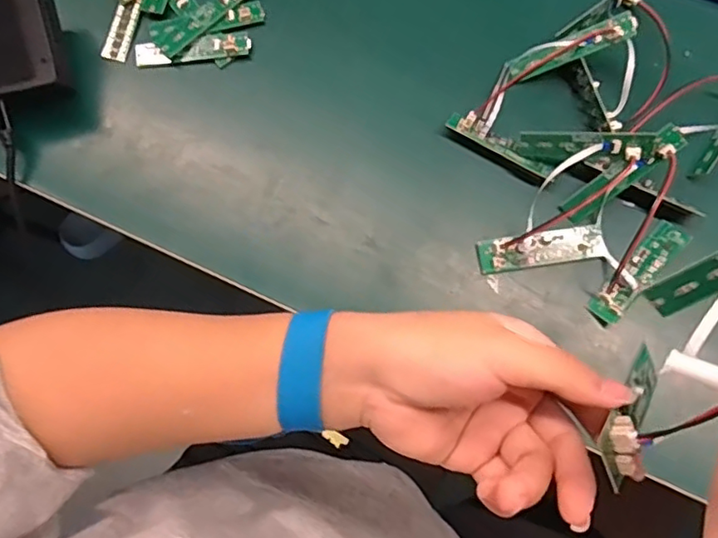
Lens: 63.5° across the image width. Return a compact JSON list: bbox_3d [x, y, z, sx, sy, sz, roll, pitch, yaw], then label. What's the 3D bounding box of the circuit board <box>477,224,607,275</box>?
[{"bbox_3d":[0.124,-0.013,0.390,0.086,0.006,0.023,-9,94,-3],"label":"circuit board"}]

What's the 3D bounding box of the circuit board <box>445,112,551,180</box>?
[{"bbox_3d":[0.099,-0.088,0.404,0.078,0.010,0.016,28,78,7],"label":"circuit board"}]

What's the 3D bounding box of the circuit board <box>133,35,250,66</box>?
[{"bbox_3d":[-0.123,-0.162,0.429,0.084,0.008,0.018,-5,76,-1],"label":"circuit board"}]

